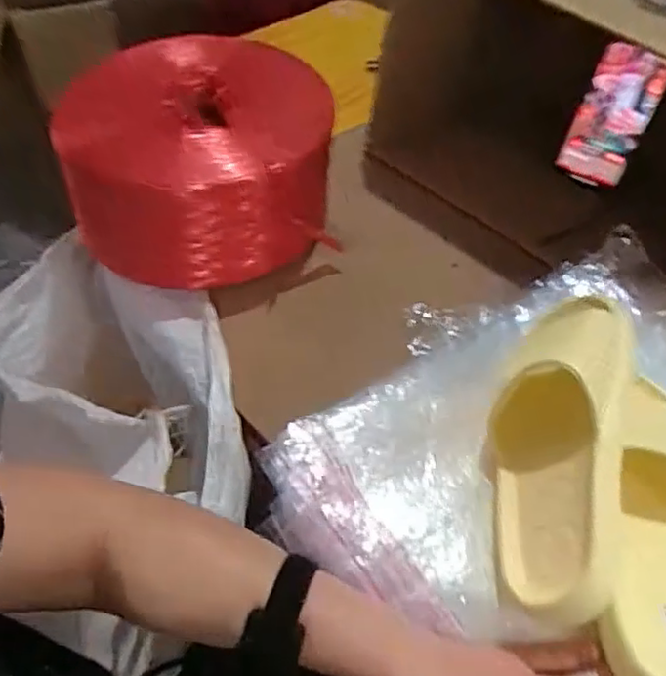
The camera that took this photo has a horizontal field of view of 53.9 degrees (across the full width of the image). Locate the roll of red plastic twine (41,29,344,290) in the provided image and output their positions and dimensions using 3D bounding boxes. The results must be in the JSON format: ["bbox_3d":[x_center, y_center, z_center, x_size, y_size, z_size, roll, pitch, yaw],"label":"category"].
[{"bbox_3d":[-0.135,-0.190,0.666,0.251,0.146,0.247,-9,50,-12],"label":"roll of red plastic twine"}]

